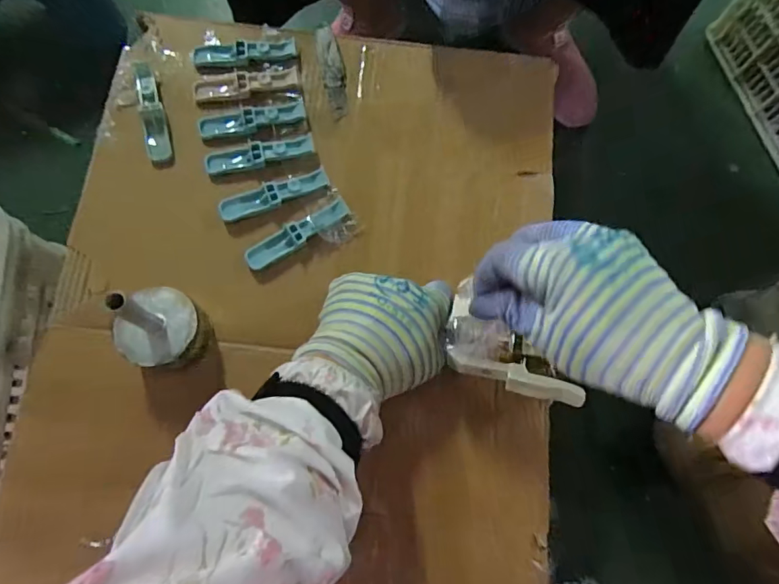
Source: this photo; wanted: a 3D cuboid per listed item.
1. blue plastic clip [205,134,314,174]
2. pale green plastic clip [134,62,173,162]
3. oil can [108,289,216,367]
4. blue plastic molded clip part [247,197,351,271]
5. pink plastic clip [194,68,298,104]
[{"bbox_3d":[-0.122,-0.130,0.447,0.101,0.008,0.024,-13,77,-5],"label":"blue plastic clip"},{"bbox_3d":[-0.226,-0.173,0.456,0.021,0.009,0.105,-14,77,-5],"label":"pale green plastic clip"},{"bbox_3d":[-0.177,0.028,0.371,0.058,0.074,0.057,0,76,-2],"label":"oil can"},{"bbox_3d":[-0.082,-0.053,0.429,0.102,0.009,0.022,-32,79,-9],"label":"blue plastic molded clip part"},{"bbox_3d":[-0.138,-0.200,0.462,0.097,0.007,0.027,-11,76,-5],"label":"pink plastic clip"}]

